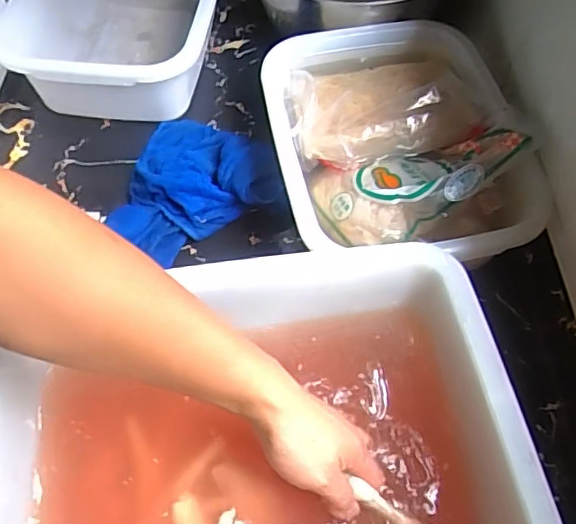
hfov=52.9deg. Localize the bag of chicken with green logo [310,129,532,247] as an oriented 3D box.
[{"bbox_3d":[0.128,-0.067,0.572,0.204,0.061,0.099,-13,57,17],"label":"bag of chicken with green logo"}]

